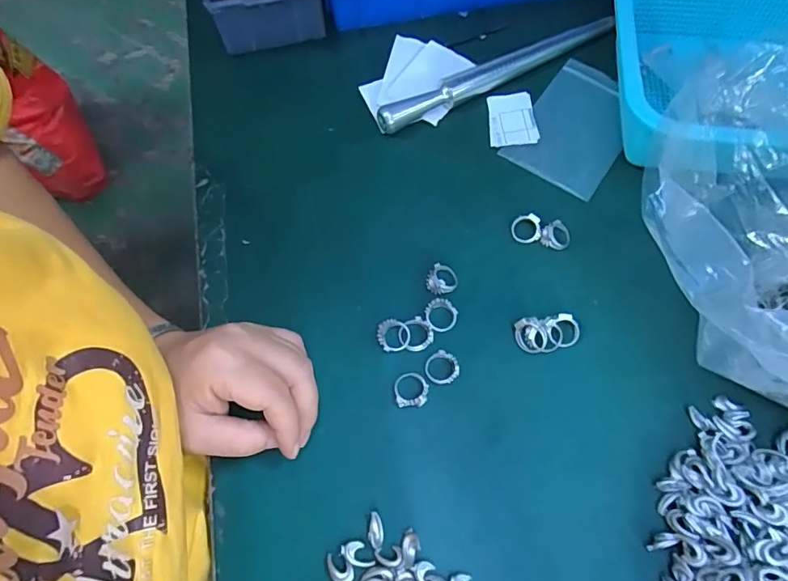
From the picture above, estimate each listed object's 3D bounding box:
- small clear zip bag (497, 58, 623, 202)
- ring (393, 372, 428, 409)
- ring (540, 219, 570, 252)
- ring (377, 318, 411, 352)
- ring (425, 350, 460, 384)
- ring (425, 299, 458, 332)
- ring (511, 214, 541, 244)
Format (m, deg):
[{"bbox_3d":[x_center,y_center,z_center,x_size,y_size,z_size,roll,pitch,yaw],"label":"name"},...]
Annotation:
[{"bbox_3d":[0.150,-0.133,0.394,0.078,0.009,0.118,33,71,13],"label":"small clear zip bag"},{"bbox_3d":[0.011,0.064,0.314,0.022,0.006,0.022,0,68,0],"label":"ring"},{"bbox_3d":[0.119,-0.040,0.354,0.022,0.008,0.020,0,68,0],"label":"ring"},{"bbox_3d":[0.000,0.030,0.326,0.022,0.007,0.021,0,68,0],"label":"ring"},{"bbox_3d":[0.032,0.051,0.318,0.022,0.008,0.022,0,68,0],"label":"ring"},{"bbox_3d":[0.032,0.017,0.332,0.022,0.004,0.022,0,68,0],"label":"ring"},{"bbox_3d":[0.097,-0.046,0.357,0.021,0.009,0.022,-10,81,17],"label":"ring"}]

